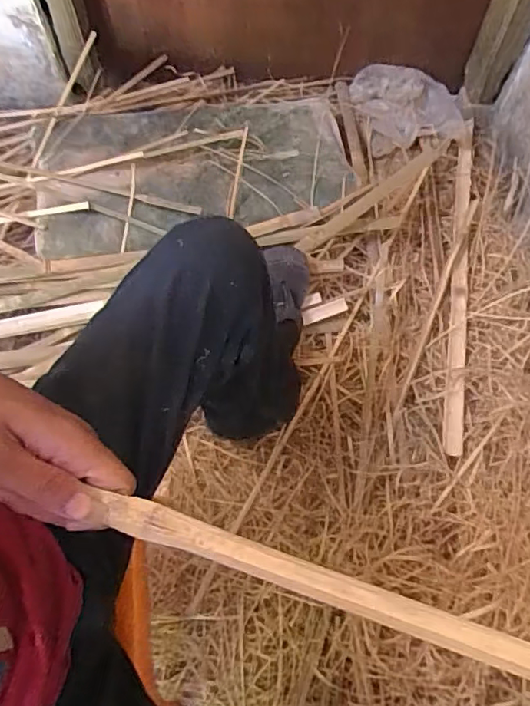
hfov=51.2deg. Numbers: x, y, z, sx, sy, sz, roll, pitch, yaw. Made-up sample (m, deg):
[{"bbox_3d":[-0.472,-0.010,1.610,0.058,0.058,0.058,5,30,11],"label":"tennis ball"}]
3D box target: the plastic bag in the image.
[{"bbox_3d":[0.316,-0.546,1.221,0.224,0.062,0.198,-6,65,-2],"label":"plastic bag"}]

